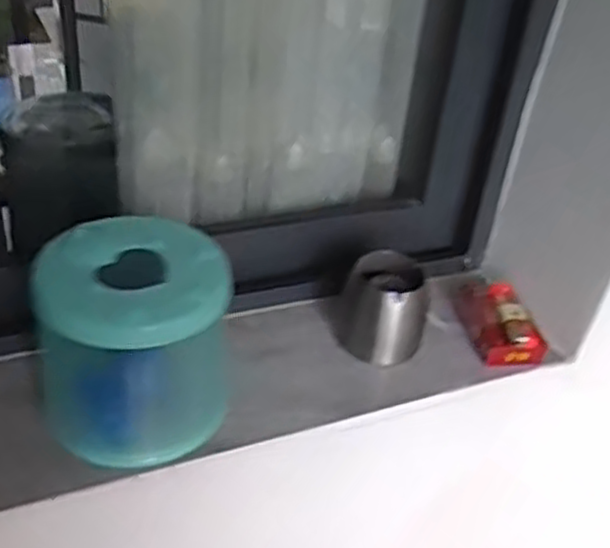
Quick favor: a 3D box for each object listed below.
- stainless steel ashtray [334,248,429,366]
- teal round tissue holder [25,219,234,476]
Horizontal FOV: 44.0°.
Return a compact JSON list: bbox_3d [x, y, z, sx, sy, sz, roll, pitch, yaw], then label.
[{"bbox_3d":[0.073,0.031,0.657,0.067,0.086,0.056,-10,38,-21],"label":"stainless steel ashtray"},{"bbox_3d":[-0.123,0.043,0.539,0.123,0.127,0.110,-12,39,-24],"label":"teal round tissue holder"}]

